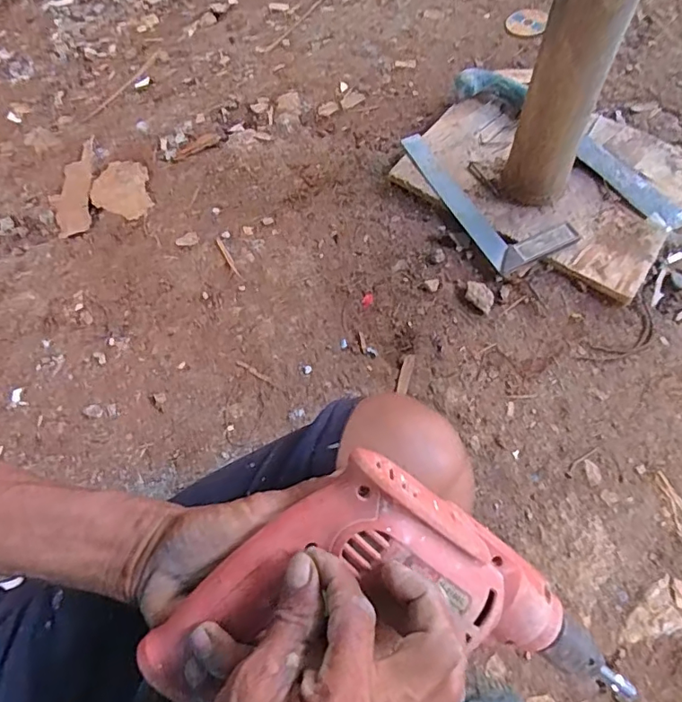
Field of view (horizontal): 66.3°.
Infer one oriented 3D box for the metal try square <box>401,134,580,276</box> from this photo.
[{"bbox_3d":[0.192,-0.215,0.699,0.117,0.017,0.256,-23,64,-11],"label":"metal try square"}]

